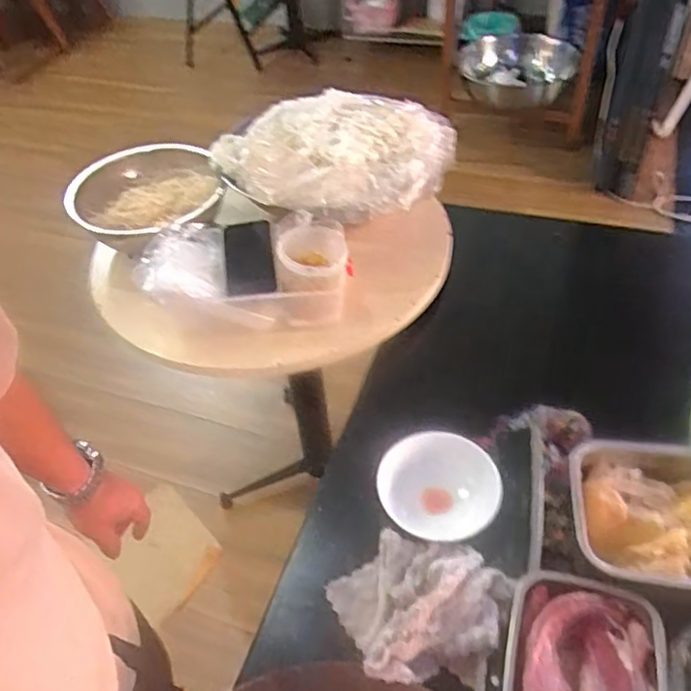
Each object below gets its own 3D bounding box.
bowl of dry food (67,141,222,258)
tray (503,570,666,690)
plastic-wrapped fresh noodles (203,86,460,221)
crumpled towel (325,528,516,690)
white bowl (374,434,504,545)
[{"bbox_3d":[-0.322,-0.233,0.986,0.239,0.091,0.232,7,49,13],"label":"bowl of dry food"},{"bbox_3d":[0.217,0.307,0.552,0.135,0.071,0.191,9,49,14],"label":"tray"},{"bbox_3d":[-0.025,-0.312,0.963,0.388,0.091,0.263,-2,47,5],"label":"plastic-wrapped fresh noodles"},{"bbox_3d":[0.067,0.269,0.627,0.184,0.060,0.142,9,49,14],"label":"crumpled towel"},{"bbox_3d":[0.108,0.168,0.715,0.137,0.058,0.119,-4,47,2],"label":"white bowl"}]

